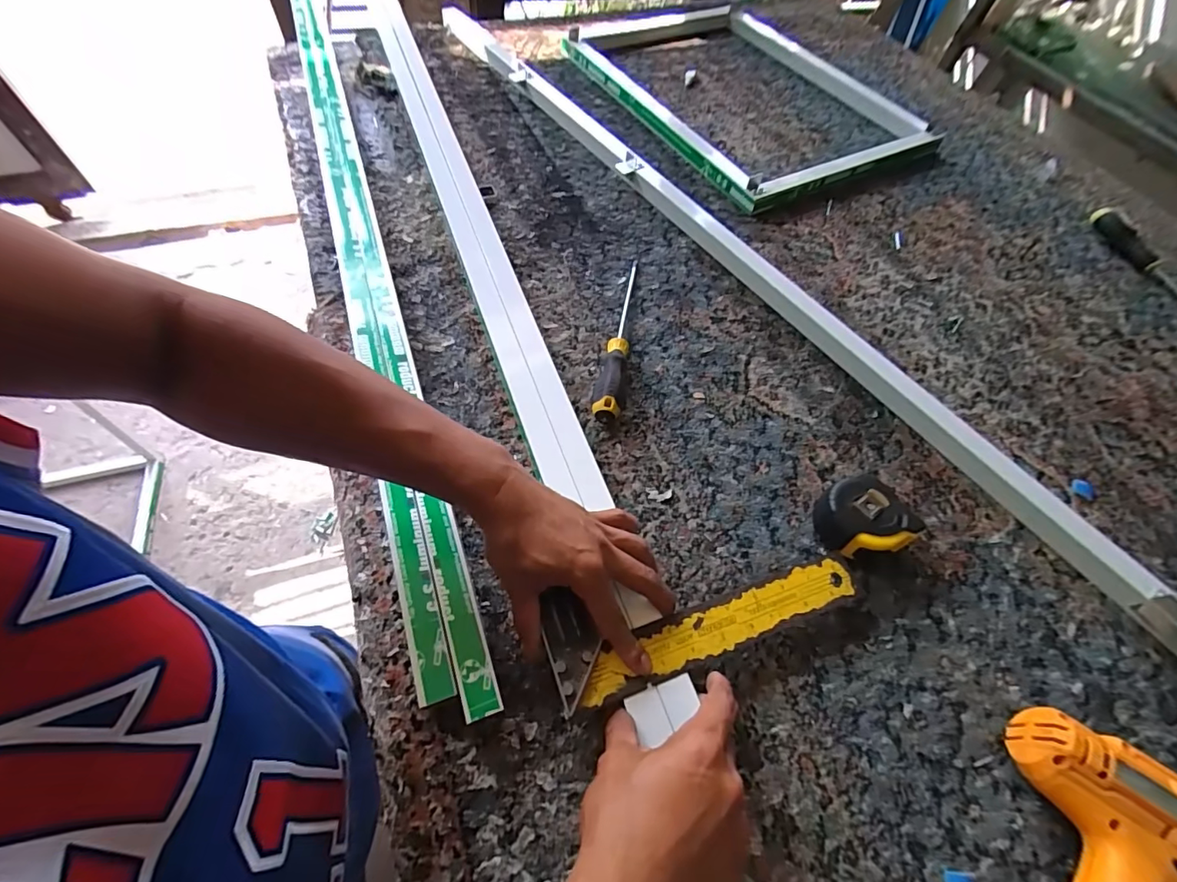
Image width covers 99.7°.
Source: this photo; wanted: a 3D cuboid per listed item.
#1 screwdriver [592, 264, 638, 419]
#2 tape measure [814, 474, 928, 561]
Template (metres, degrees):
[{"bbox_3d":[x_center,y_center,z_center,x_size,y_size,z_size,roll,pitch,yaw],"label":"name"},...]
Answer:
[{"bbox_3d":[0.037,-0.122,0.540,0.028,0.033,0.245,11,58,3],"label":"screwdriver"},{"bbox_3d":[0.233,0.071,0.430,0.069,0.043,0.065,2,58,-3],"label":"tape measure"}]

